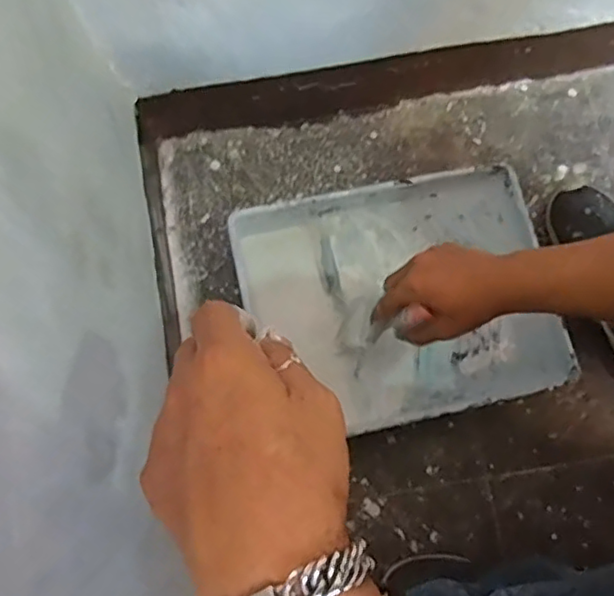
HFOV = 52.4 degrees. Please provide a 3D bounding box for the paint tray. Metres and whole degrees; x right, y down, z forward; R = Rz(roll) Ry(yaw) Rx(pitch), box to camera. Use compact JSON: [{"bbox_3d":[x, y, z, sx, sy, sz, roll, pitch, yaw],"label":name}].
[{"bbox_3d":[0.110,0.000,0.758,0.353,0.075,0.286,-13,77,-2],"label":"paint tray"}]

